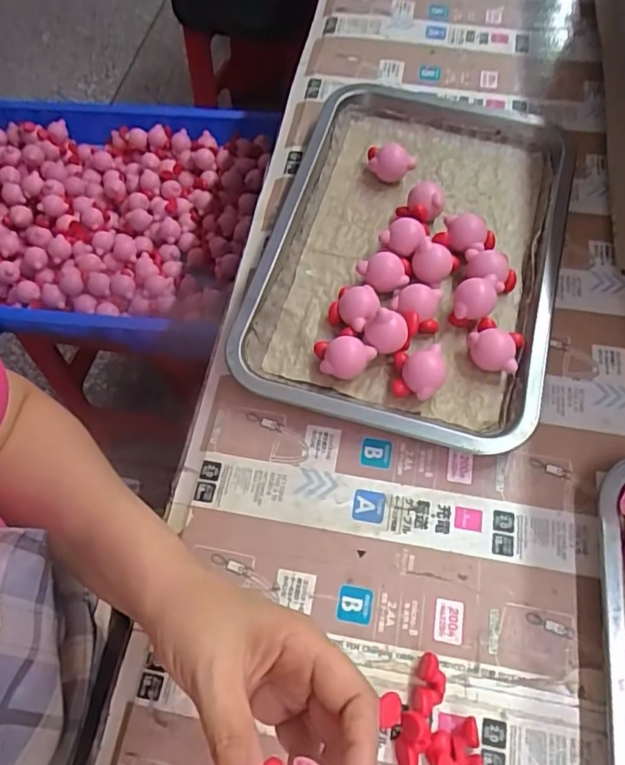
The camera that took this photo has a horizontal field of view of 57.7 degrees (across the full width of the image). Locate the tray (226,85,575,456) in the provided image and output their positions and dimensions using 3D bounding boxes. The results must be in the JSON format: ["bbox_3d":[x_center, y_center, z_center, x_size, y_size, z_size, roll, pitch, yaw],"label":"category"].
[{"bbox_3d":[0.078,-0.113,0.446,0.218,0.036,0.323,13,64,10],"label":"tray"}]

